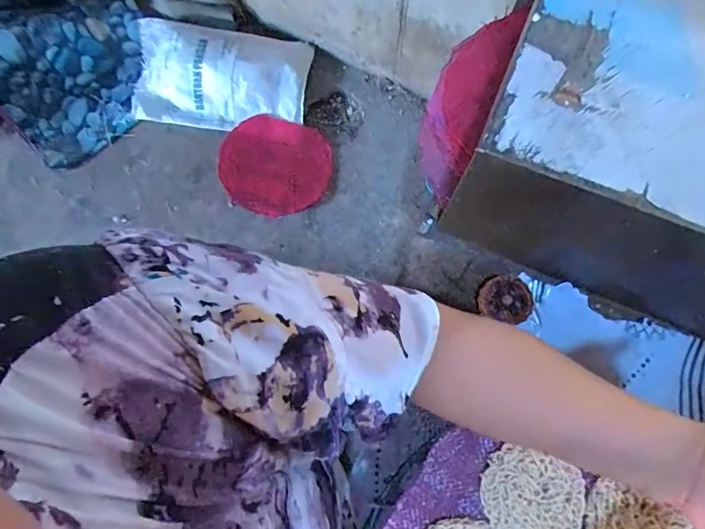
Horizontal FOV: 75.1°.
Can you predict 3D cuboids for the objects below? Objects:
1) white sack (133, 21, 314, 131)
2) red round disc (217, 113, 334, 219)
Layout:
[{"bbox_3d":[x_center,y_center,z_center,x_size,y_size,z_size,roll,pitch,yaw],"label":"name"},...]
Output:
[{"bbox_3d":[-0.436,-0.614,1.519,0.560,0.184,0.322,5,76,1],"label":"white sack"},{"bbox_3d":[-0.255,-0.322,1.516,0.352,0.033,0.322,0,86,-6],"label":"red round disc"}]

